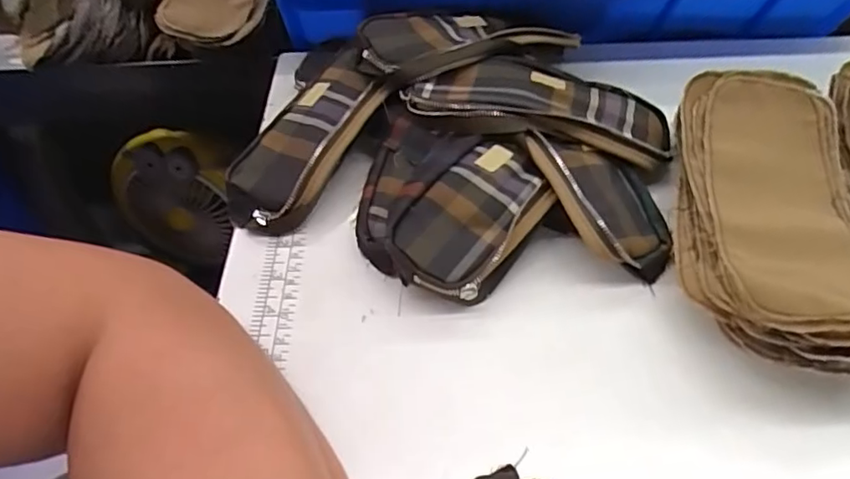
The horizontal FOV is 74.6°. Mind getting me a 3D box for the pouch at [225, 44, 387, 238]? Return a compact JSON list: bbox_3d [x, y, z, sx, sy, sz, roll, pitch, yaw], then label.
[{"bbox_3d":[-0.079,-0.072,0.377,0.061,0.019,0.151,20,67,17],"label":"pouch"}]

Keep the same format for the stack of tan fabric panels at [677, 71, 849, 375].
[{"bbox_3d":[0.198,-0.017,0.318,0.095,0.049,0.193,9,50,8],"label":"stack of tan fabric panels"}]

